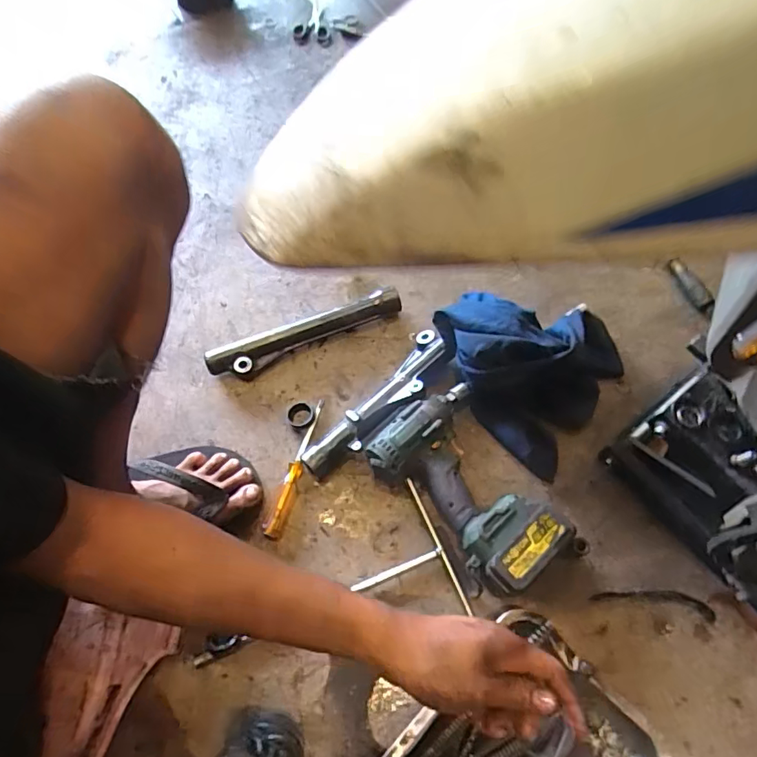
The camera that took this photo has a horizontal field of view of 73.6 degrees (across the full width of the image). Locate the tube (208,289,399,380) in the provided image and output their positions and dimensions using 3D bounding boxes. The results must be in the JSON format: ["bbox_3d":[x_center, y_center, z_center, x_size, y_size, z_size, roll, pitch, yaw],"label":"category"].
[{"bbox_3d":[-0.103,-0.064,0.726,0.284,0.040,0.050,-23,69,-10],"label":"tube"}]

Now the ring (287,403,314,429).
[{"bbox_3d":[-0.104,0.051,0.679,0.034,0.015,0.039,-28,70,-12],"label":"ring"}]

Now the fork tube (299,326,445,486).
[{"bbox_3d":[0.006,0.036,0.674,0.065,0.050,0.252,39,72,15],"label":"fork tube"}]

